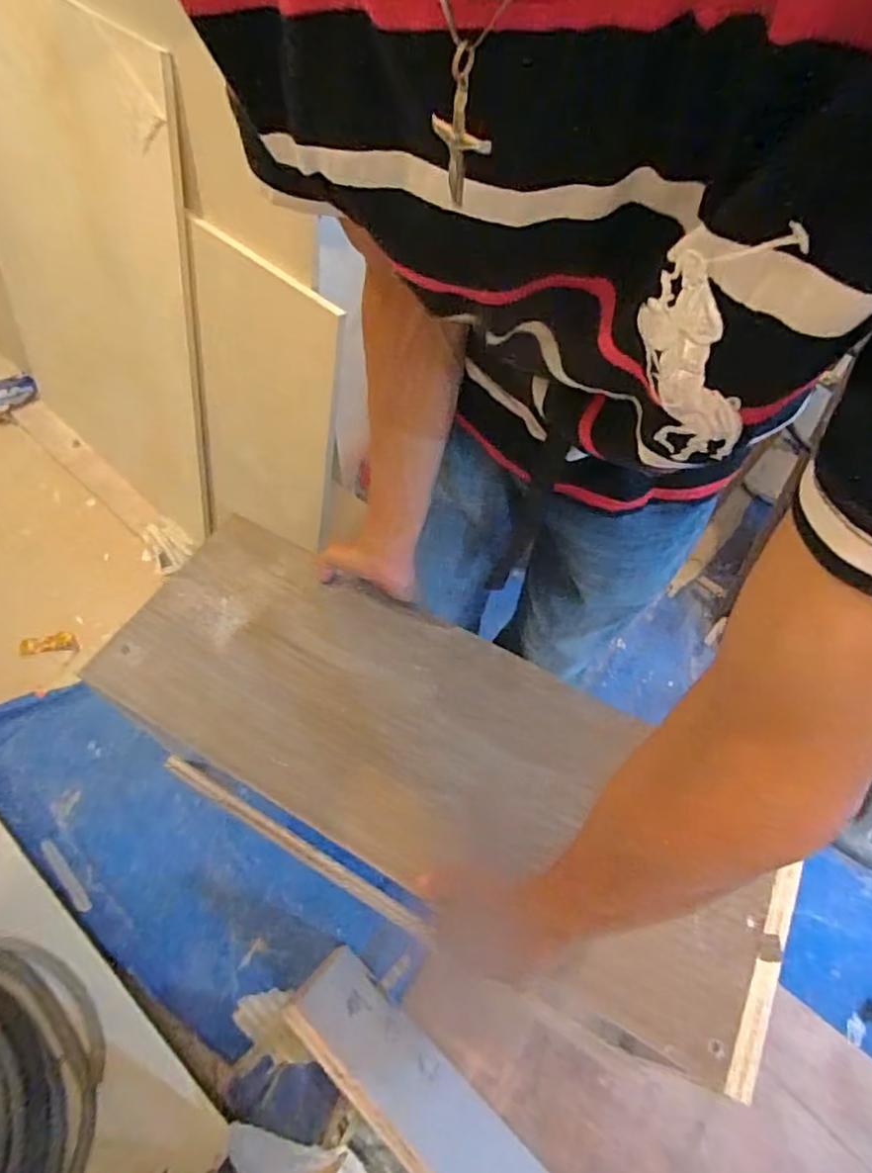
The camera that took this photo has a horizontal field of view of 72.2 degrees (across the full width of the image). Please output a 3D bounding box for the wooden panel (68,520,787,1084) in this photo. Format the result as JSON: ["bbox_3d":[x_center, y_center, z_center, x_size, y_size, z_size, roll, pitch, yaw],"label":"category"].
[{"bbox_3d":[-0.013,0.151,0.605,0.691,0.032,0.265,27,55,14],"label":"wooden panel"}]

